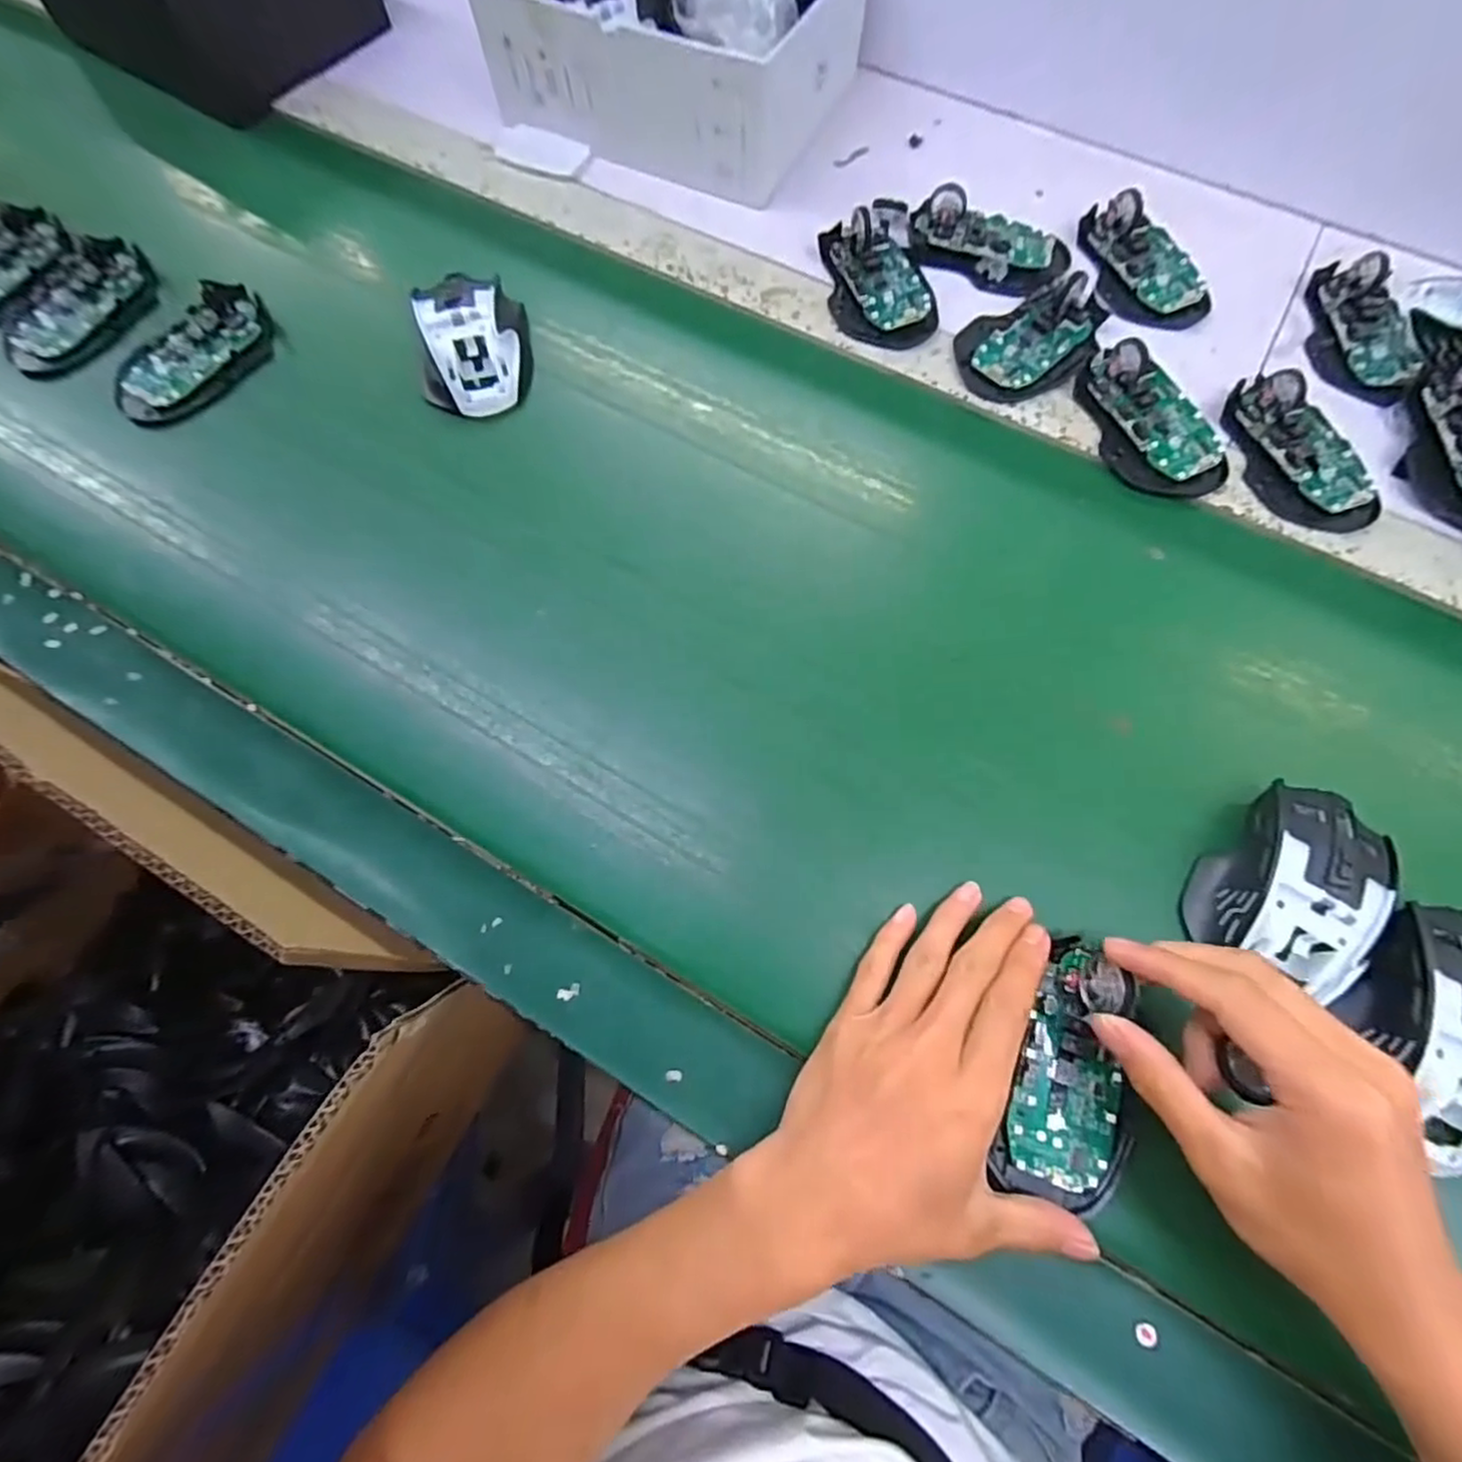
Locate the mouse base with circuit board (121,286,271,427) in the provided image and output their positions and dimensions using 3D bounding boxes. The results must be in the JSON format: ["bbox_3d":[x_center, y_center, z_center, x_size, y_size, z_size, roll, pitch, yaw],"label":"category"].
[{"bbox_3d":[-0.362,-0.255,0.445,0.059,0.014,0.114,34,74,11],"label":"mouse base with circuit board"}]

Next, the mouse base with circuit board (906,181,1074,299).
[{"bbox_3d":[0.188,-0.357,0.474,0.114,0.029,0.063,22,72,7],"label":"mouse base with circuit board"}]

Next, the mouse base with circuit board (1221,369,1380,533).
[{"bbox_3d":[0.360,-0.178,0.412,0.068,0.025,0.109,-9,71,-3],"label":"mouse base with circuit board"}]

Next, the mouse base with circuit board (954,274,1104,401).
[{"bbox_3d":[0.202,-0.270,0.445,0.106,0.024,0.073,-41,76,-13],"label":"mouse base with circuit board"}]

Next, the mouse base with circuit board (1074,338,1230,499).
[{"bbox_3d":[0.268,-0.203,0.418,0.065,0.029,0.112,-21,72,-7],"label":"mouse base with circuit board"}]

